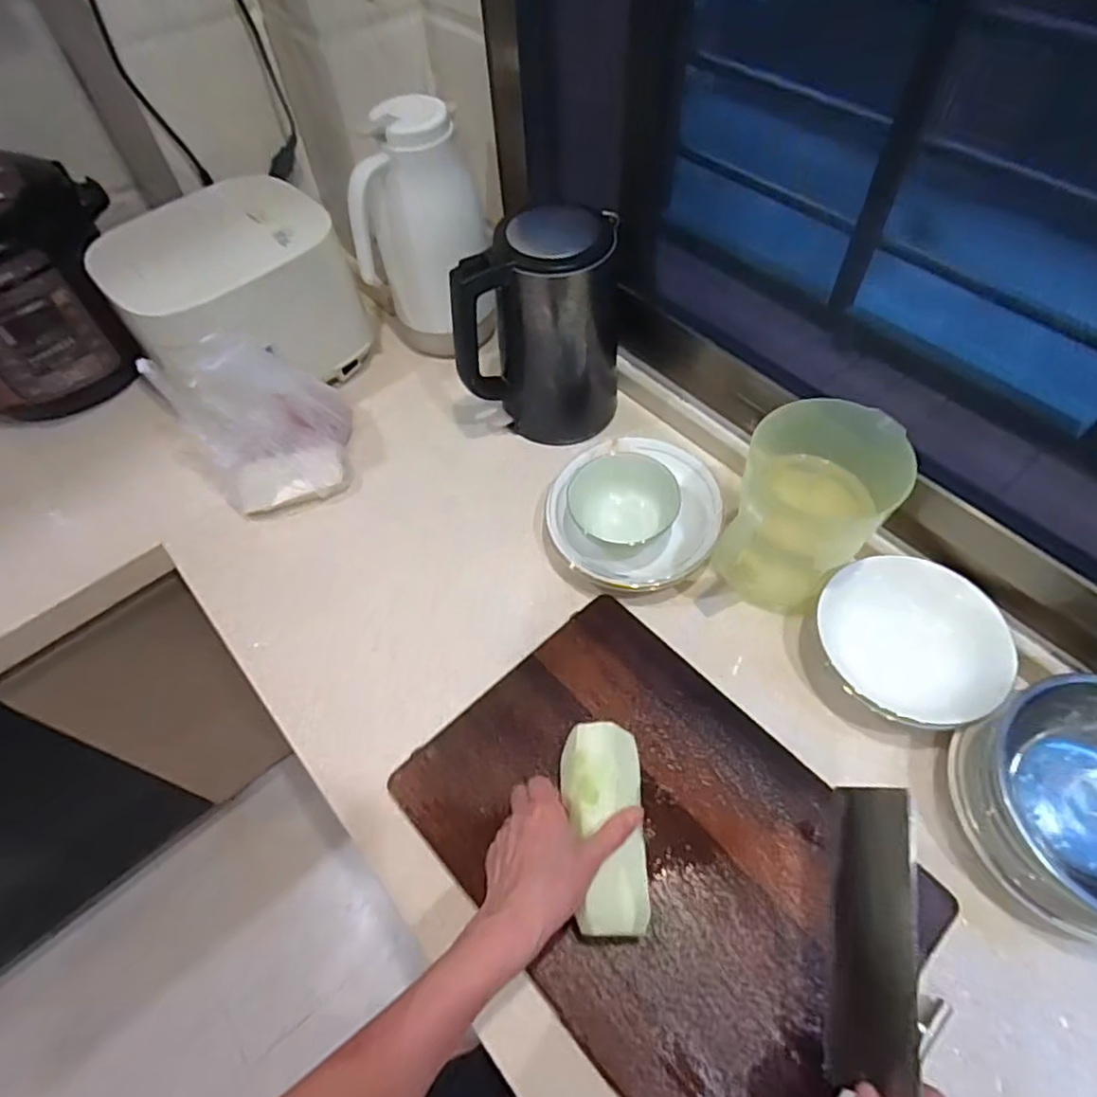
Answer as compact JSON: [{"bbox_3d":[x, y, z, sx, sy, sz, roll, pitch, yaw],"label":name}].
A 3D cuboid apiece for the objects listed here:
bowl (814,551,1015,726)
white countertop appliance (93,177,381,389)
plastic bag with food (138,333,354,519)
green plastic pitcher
[{"bbox_3d":[0.353,0.089,0.630,0.147,0.057,0.171,-31,60,-16],"label":"bowl"},{"bbox_3d":[-0.406,-0.312,0.841,0.228,0.208,0.245,33,64,22],"label":"white countertop appliance"},{"bbox_3d":[-0.329,-0.140,0.751,0.170,0.203,0.115,-19,58,-9],"label":"plastic bag with food"},{"bbox_3d":[0.247,-0.032,0.626,0.139,0.180,0.122,20,60,16],"label":"green plastic pitcher"}]

